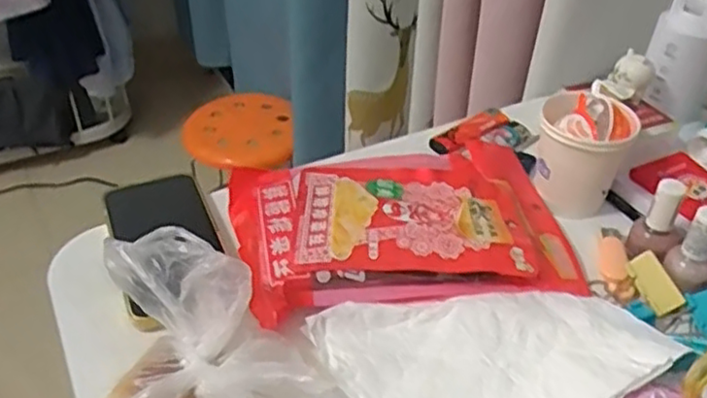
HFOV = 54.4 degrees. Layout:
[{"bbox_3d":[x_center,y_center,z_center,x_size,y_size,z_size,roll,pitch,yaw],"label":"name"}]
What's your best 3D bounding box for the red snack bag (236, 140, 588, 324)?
[{"bbox_3d":[0.039,0.009,0.501,0.241,0.035,0.170,-9,40,-12],"label":"red snack bag"}]

